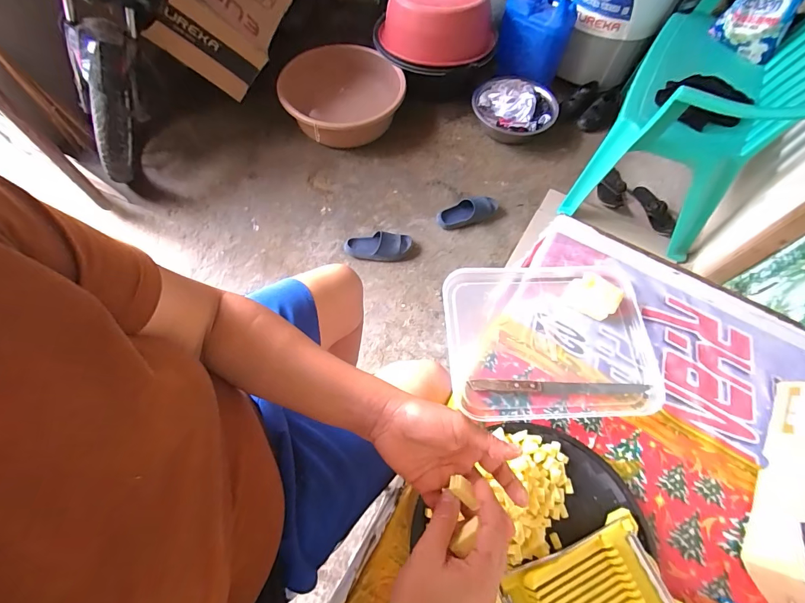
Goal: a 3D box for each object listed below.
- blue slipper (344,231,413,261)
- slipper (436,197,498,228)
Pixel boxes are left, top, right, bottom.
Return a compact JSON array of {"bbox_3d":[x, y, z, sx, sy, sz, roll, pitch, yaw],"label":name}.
[{"bbox_3d":[-0.098,-0.218,1.507,0.262,0.059,0.100,0,64,-3],"label":"blue slipper"},{"bbox_3d":[0.274,-0.385,1.610,0.275,0.067,0.102,-23,67,-13],"label":"slipper"}]

